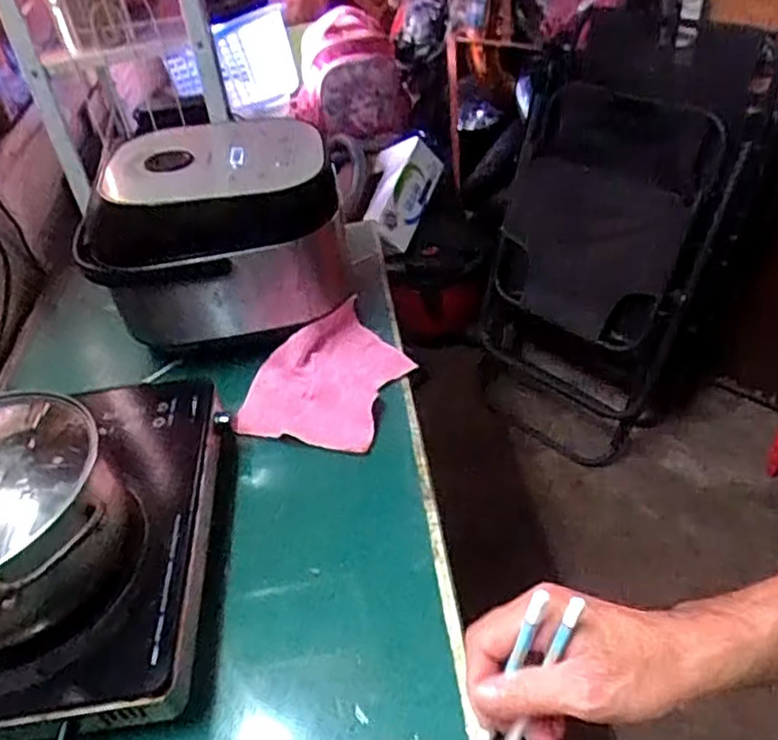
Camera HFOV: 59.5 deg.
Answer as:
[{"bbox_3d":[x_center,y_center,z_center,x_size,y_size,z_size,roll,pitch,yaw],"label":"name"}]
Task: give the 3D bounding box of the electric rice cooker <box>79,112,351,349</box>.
[{"bbox_3d":[-0.225,-0.197,0.949,0.311,0.200,0.226,-2,41,7],"label":"electric rice cooker"}]

